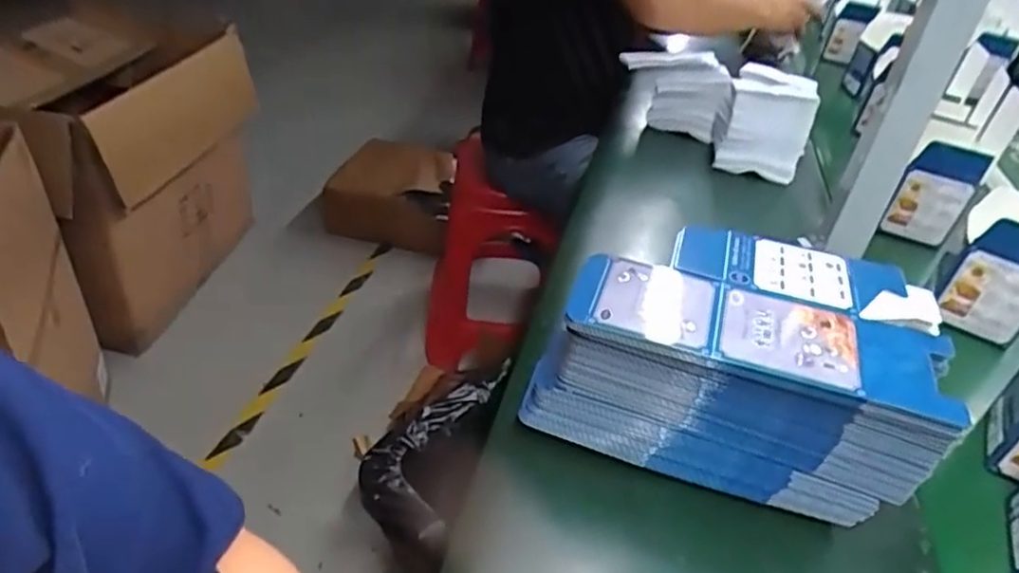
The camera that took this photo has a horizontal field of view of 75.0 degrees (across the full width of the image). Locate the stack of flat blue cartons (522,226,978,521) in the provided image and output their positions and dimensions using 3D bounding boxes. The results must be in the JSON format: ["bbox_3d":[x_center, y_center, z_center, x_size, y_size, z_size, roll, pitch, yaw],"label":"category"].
[{"bbox_3d":[0.158,0.053,0.499,0.260,0.129,0.149,14,40,11],"label":"stack of flat blue cartons"}]

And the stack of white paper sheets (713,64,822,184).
[{"bbox_3d":[0.347,-0.225,0.906,0.118,0.105,0.142,19,37,17],"label":"stack of white paper sheets"}]

